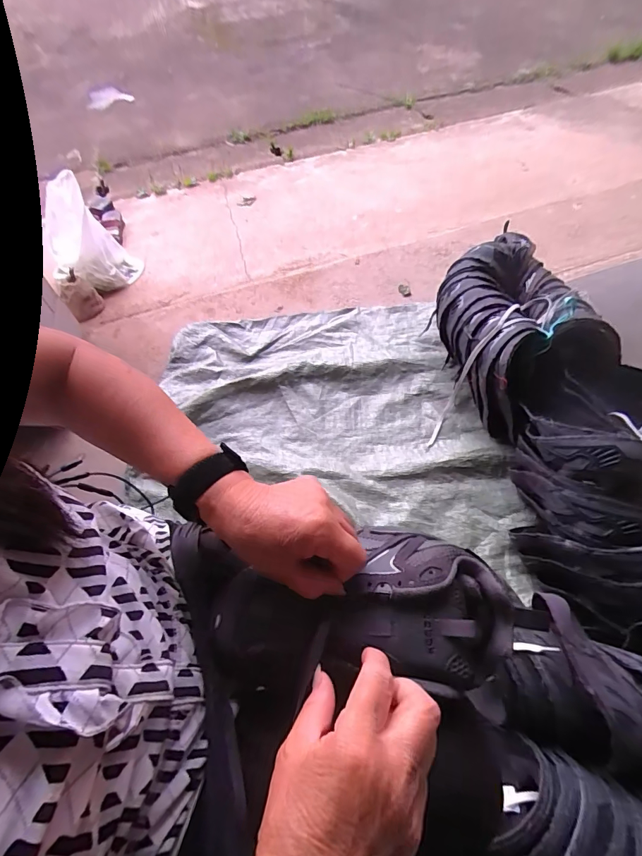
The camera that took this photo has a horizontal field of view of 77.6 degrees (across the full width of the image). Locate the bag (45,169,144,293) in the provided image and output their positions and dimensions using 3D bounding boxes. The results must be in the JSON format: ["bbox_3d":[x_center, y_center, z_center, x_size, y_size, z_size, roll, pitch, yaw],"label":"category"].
[{"bbox_3d":[-0.677,-0.539,1.144,0.238,0.279,0.155,-30,60,-17],"label":"bag"}]

